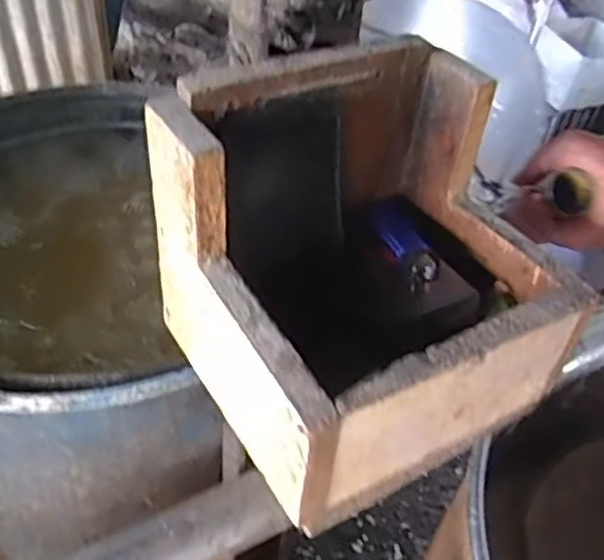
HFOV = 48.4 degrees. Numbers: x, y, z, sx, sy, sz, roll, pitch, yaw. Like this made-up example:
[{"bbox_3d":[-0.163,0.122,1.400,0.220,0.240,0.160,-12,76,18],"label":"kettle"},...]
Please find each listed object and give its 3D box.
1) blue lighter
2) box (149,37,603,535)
[{"bbox_3d":[0.070,-0.025,0.458,0.023,0.018,0.071,-11,47,-16],"label":"blue lighter"},{"bbox_3d":[0.044,-0.011,0.407,0.204,0.180,0.184,-22,50,-25],"label":"box"}]

